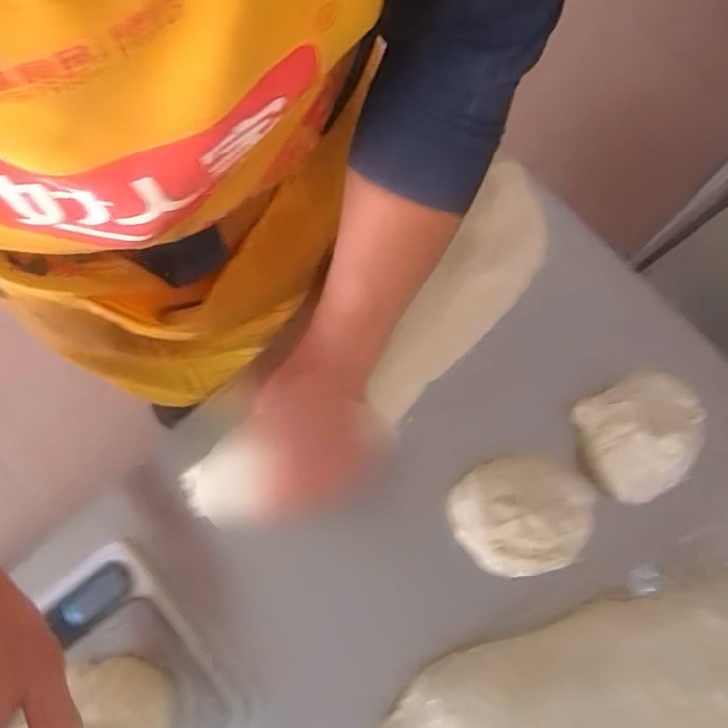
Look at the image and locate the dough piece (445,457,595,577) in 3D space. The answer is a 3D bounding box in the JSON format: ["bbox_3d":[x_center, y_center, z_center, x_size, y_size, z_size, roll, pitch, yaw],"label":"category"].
[{"bbox_3d":[0.125,0.122,0.500,0.101,0.046,0.094,0,78,-1],"label":"dough piece"}]

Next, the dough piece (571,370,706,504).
[{"bbox_3d":[0.232,0.055,0.503,0.098,0.044,0.092,0,78,-1],"label":"dough piece"}]

